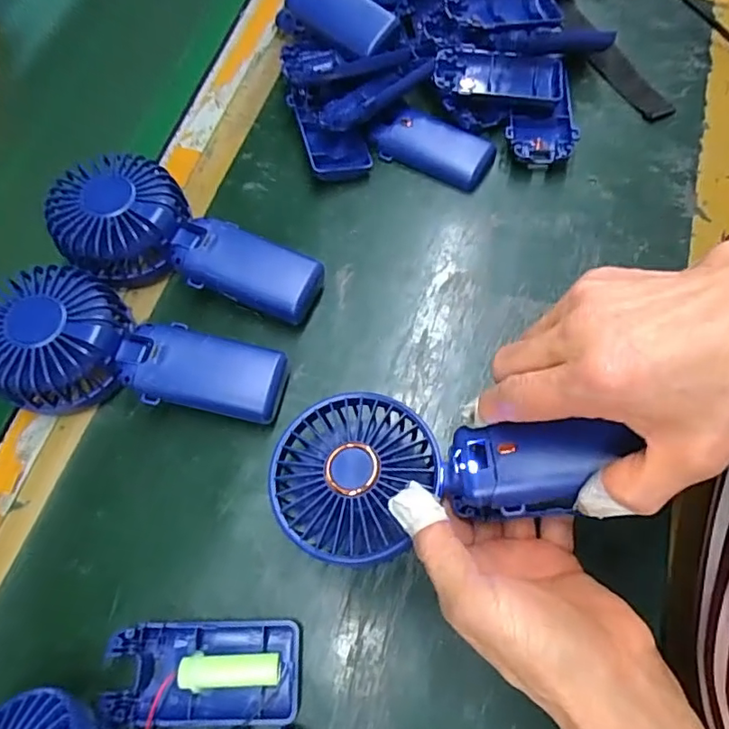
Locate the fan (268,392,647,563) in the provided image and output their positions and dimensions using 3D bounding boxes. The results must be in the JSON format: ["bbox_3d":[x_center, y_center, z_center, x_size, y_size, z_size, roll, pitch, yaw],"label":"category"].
[{"bbox_3d":[0.032,0.054,0.268,0.158,0.035,0.084,-3,66,16],"label":"fan"}]

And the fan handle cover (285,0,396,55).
[{"bbox_3d":[-0.022,-0.274,0.420,0.098,0.018,0.043,34,89,10],"label":"fan handle cover"}]

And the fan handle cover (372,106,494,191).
[{"bbox_3d":[0.051,-0.161,0.398,0.088,0.014,0.043,27,70,12],"label":"fan handle cover"}]

